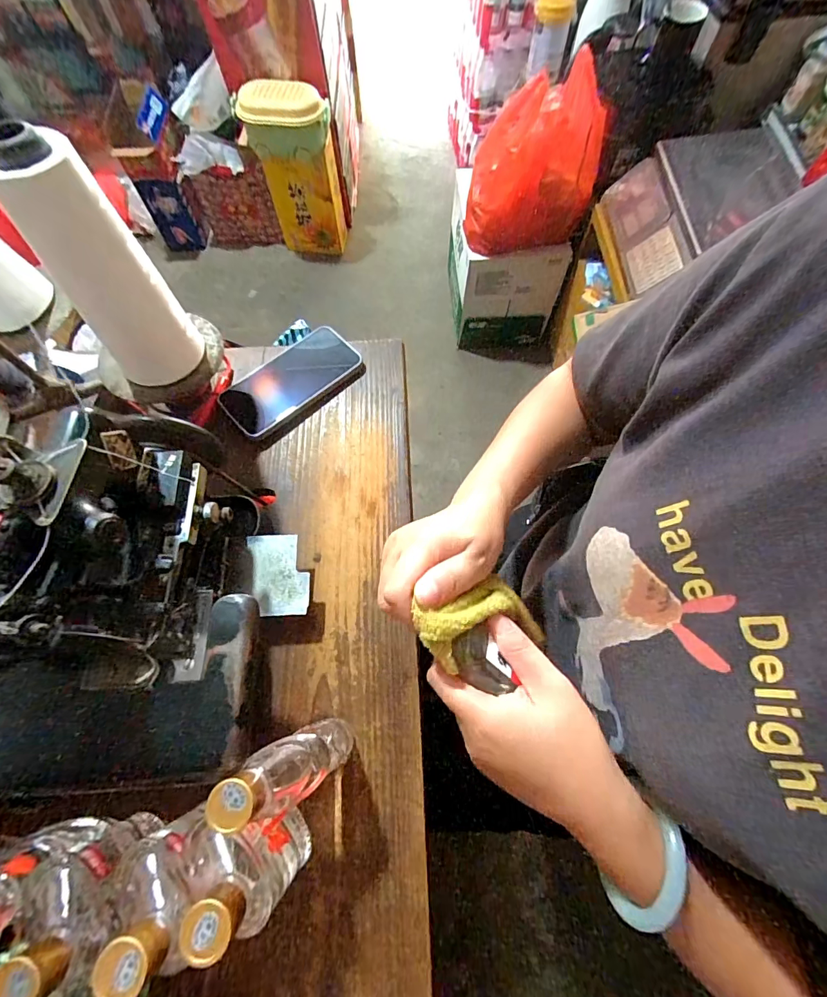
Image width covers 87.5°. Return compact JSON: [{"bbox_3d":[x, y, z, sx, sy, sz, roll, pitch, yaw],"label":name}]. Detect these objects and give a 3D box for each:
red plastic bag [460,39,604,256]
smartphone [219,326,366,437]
[{"bbox_3d":[0.269,-0.779,1.009,0.295,0.293,0.158,-14,69,-5],"label":"red plastic bag"},{"bbox_3d":[-0.131,-0.127,0.472,0.148,0.015,0.078,-37,72,-13],"label":"smartphone"}]

